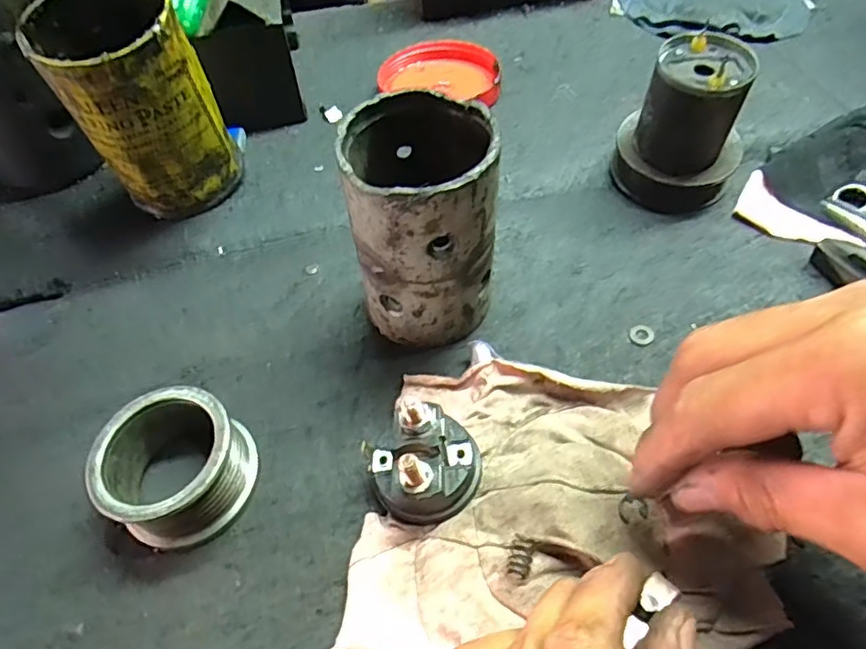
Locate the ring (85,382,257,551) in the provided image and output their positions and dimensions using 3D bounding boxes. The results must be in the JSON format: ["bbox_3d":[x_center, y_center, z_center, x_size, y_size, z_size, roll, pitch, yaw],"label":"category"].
[{"bbox_3d":[-0.113,0.062,0.262,0.061,0.034,0.059,-3,52,3],"label":"ring"}]

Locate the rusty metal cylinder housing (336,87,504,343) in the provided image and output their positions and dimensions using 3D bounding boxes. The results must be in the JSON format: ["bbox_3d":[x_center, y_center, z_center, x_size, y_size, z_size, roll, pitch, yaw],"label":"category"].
[{"bbox_3d":[-0.002,-0.043,0.281,0.065,0.108,0.065,-3,52,3],"label":"rusty metal cylinder housing"}]

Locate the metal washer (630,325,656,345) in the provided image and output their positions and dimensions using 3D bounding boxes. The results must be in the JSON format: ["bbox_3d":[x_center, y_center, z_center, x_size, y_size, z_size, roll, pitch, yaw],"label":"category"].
[{"bbox_3d":[0.107,0.005,0.304,0.012,0.004,0.012,-14,60,0],"label":"metal washer"}]

